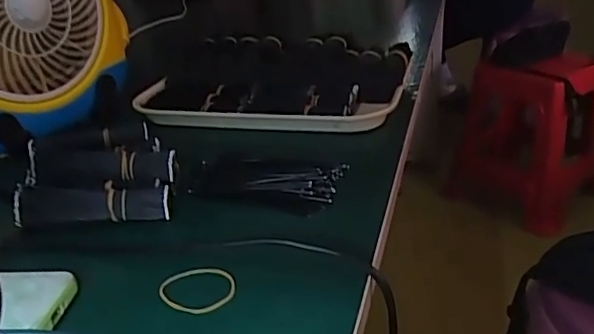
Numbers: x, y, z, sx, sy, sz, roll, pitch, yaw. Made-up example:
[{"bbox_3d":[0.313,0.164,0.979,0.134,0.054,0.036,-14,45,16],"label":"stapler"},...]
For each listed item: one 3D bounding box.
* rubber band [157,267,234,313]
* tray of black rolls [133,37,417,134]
[{"bbox_3d":[-0.066,0.081,0.381,0.051,0.005,0.039,2,28,9],"label":"rubber band"},{"bbox_3d":[-0.028,-0.102,0.668,0.293,0.054,0.176,5,28,16],"label":"tray of black rolls"}]

